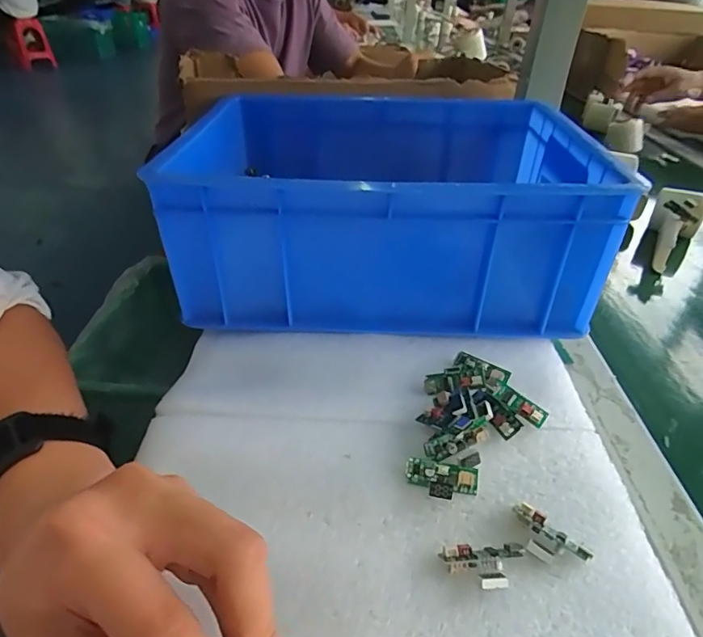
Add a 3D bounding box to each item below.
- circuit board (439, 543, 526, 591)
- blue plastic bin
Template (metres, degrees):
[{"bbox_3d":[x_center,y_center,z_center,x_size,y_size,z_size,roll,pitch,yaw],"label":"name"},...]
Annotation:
[{"bbox_3d":[0.063,0.115,0.223,0.038,0.009,0.021,-1,36,-5],"label":"circuit board"},{"bbox_3d":[0.033,-0.108,0.439,0.316,0.134,0.254,4,36,2],"label":"blue plastic bin"}]

